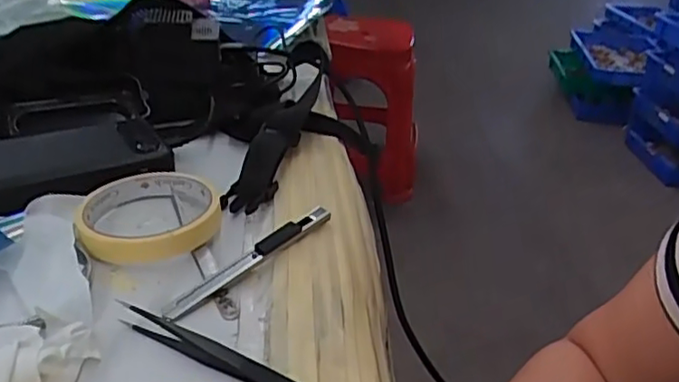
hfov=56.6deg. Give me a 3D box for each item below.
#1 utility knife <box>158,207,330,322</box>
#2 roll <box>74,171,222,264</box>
[{"bbox_3d":[-0.053,0.039,0.379,0.012,0.015,0.126,28,38,32],"label":"utility knife"},{"bbox_3d":[-0.121,0.011,0.401,0.085,0.015,0.088,5,31,-3],"label":"roll"}]

